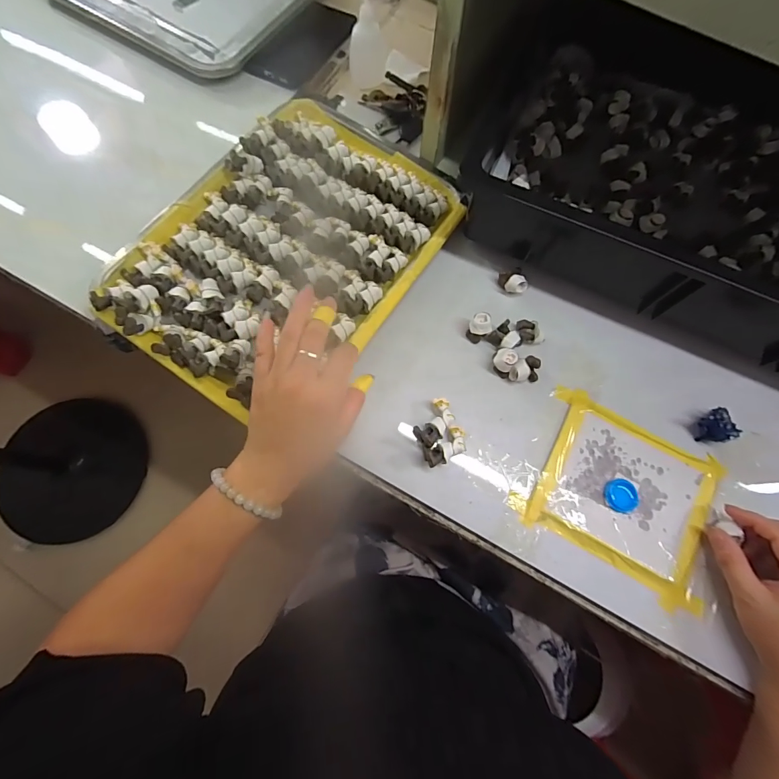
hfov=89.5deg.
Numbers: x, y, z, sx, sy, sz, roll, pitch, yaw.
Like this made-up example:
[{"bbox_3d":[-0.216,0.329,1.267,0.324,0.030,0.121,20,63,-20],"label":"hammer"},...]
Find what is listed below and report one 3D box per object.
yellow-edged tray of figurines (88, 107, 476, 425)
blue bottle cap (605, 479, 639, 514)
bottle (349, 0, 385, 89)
[{"bbox_3d":[-0.102,-0.153,0.410,0.252,0.036,0.350,32,76,8],"label":"yellow-edged tray of figurines"},{"bbox_3d":[0.217,0.099,0.365,0.030,0.010,0.030,0,74,-1],"label":"blue bottle cap"},{"bbox_3d":[-0.027,-0.422,0.461,0.042,0.101,0.038,-6,74,-3],"label":"bottle"}]

